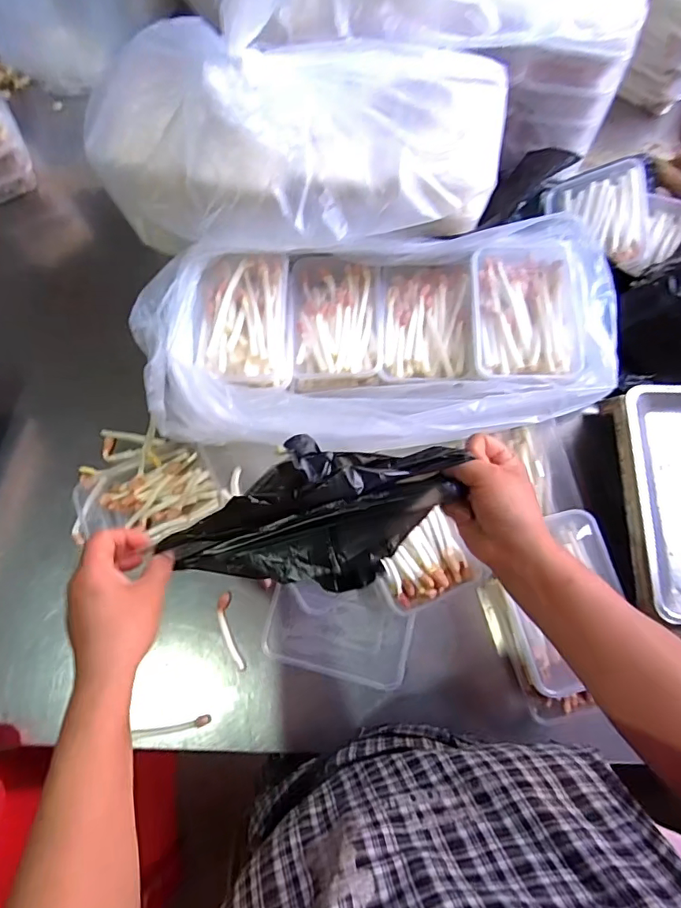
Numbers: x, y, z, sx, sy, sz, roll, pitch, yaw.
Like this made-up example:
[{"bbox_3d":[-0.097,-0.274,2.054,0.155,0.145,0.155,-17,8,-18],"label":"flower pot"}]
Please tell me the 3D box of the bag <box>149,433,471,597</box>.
[{"bbox_3d":[-0.022,0.051,0.424,0.245,0.078,0.124,-16,75,6],"label":"bag"}]

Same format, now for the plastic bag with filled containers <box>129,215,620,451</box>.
[{"bbox_3d":[0.028,-0.126,0.560,0.510,0.118,0.257,-4,75,1],"label":"plastic bag with filled containers"}]

